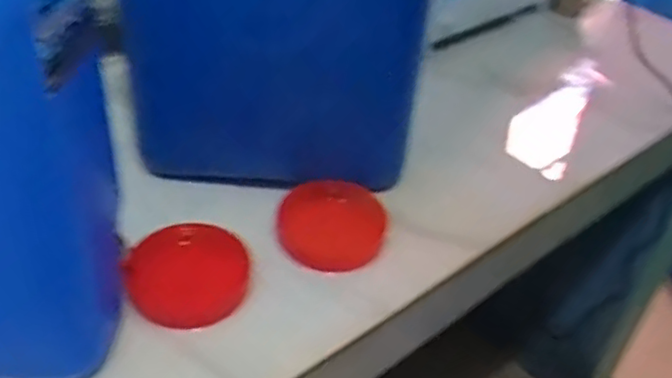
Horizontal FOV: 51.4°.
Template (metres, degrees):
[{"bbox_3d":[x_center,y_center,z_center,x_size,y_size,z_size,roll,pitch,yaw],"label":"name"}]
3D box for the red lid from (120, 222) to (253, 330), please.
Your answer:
[{"bbox_3d":[-0.153,0.090,0.718,0.129,0.106,0.012,-6,14,5],"label":"red lid"}]

